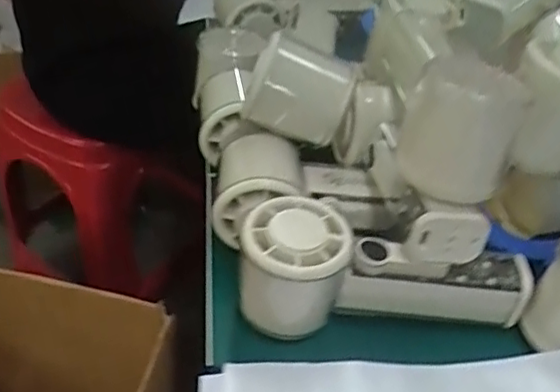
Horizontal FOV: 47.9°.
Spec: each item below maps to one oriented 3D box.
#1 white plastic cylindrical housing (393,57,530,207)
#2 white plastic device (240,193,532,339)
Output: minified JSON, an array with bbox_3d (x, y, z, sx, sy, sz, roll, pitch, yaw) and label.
[{"bbox_3d":[0.092,-0.033,0.326,0.056,0.064,0.051,15,43,13],"label":"white plastic cylindrical housing"},{"bbox_3d":[0.055,0.039,0.345,0.152,0.059,0.054,-2,42,-5],"label":"white plastic device"}]

